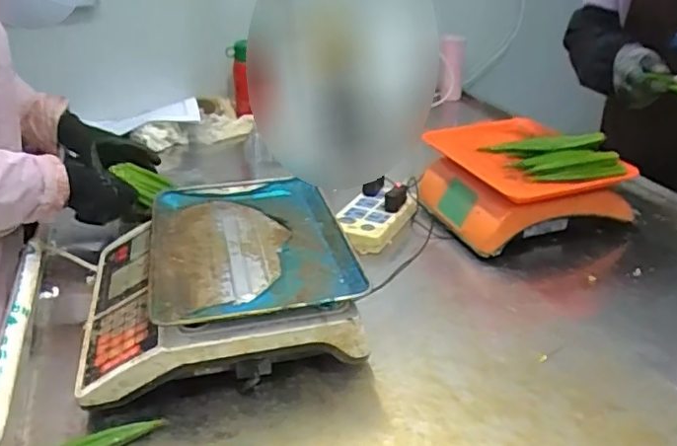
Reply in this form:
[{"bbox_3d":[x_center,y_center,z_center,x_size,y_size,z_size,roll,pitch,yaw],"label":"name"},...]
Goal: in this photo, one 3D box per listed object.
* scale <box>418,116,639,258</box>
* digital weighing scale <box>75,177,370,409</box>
[{"bbox_3d":[0.297,-0.078,0.986,0.251,0.157,0.294,-11,31,-19],"label":"scale"},{"bbox_3d":[-0.155,0.061,0.740,0.321,0.100,0.313,-9,31,-14],"label":"digital weighing scale"}]

